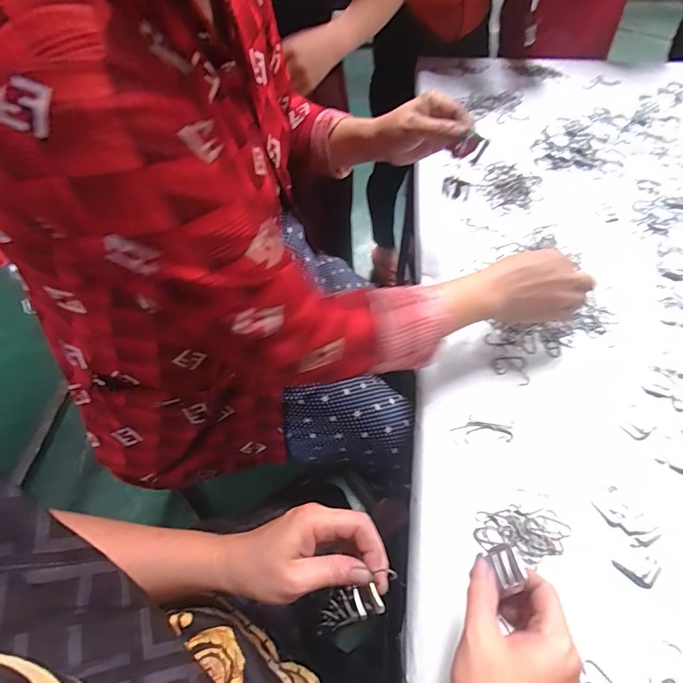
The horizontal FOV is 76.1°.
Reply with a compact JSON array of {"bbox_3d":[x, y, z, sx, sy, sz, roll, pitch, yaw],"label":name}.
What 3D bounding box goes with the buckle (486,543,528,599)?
[{"bbox_3d":[0.113,0.158,0.303,0.018,0.007,0.027,-12,54,-8],"label":"buckle"}]

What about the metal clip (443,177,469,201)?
[{"bbox_3d":[0.137,-0.184,0.526,0.030,0.033,0.014,24,57,17],"label":"metal clip"}]

